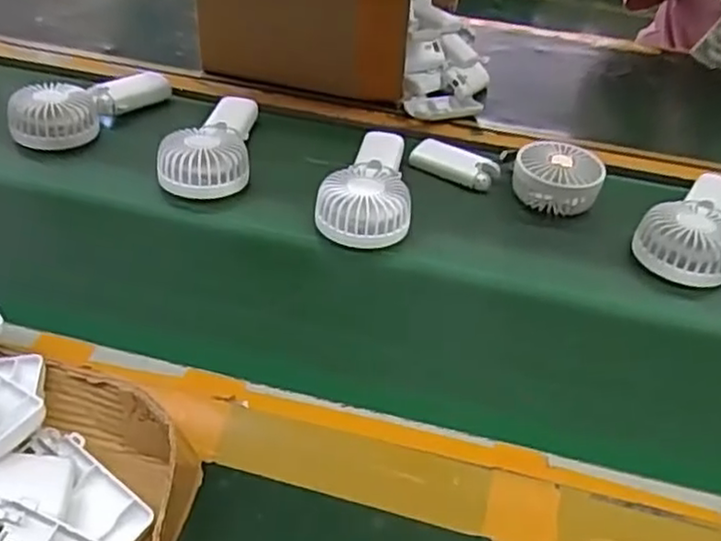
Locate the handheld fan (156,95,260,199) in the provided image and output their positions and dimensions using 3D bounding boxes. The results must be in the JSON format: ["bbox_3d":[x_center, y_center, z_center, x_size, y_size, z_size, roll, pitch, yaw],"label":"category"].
[{"bbox_3d":[-0.155,-0.137,0.726,0.085,0.049,0.172,1,41,-2],"label":"handheld fan"}]

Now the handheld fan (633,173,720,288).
[{"bbox_3d":[0.328,-0.049,0.666,0.088,0.052,0.182,27,47,25],"label":"handheld fan"}]

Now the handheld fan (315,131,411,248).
[{"bbox_3d":[0.005,-0.091,0.686,0.088,0.048,0.181,3,41,1],"label":"handheld fan"}]

